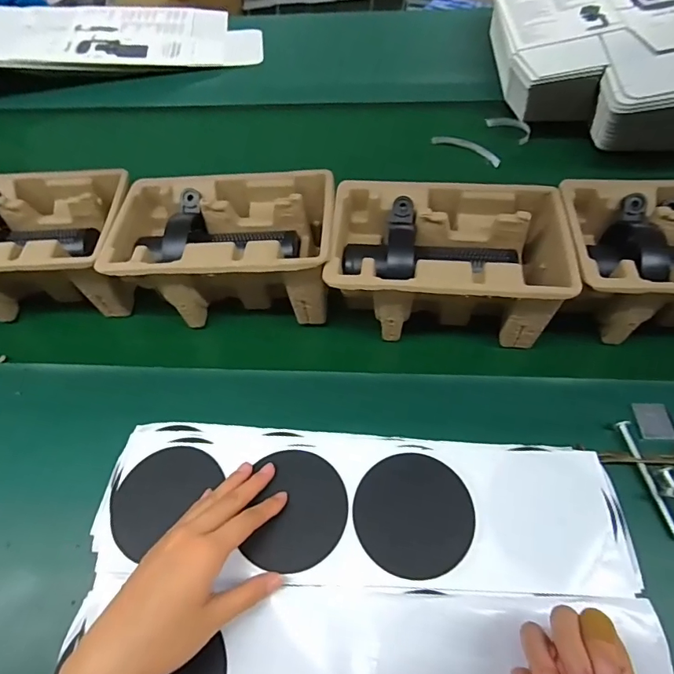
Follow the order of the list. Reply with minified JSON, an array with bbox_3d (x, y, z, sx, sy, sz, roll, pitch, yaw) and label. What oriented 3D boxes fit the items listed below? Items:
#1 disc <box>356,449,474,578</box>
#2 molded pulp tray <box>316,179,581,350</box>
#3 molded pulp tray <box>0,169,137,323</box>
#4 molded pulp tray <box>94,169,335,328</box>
[{"bbox_3d":[0.063,0.142,0.377,0.090,0.004,0.094,-29,60,-13],"label":"disc"},{"bbox_3d":[0.108,-0.078,0.489,0.224,0.104,0.147,5,57,4],"label":"molded pulp tray"},{"bbox_3d":[-0.366,-0.100,0.536,0.262,0.104,0.151,0,57,1],"label":"molded pulp tray"},{"bbox_3d":[-0.118,-0.099,0.512,0.227,0.103,0.150,3,57,3],"label":"molded pulp tray"}]

